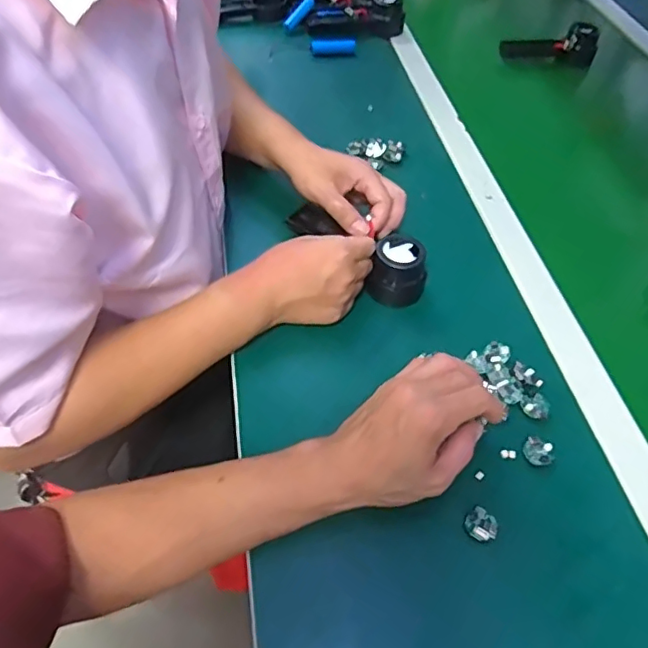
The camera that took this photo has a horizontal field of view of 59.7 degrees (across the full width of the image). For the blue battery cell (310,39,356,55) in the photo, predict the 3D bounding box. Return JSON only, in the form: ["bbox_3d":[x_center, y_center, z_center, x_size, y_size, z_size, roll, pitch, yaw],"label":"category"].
[{"bbox_3d":[0.015,-0.440,0.902,0.073,0.019,0.024,-8,54,-11],"label":"blue battery cell"}]

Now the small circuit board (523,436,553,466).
[{"bbox_3d":[0.179,0.107,0.469,0.024,0.008,0.022,35,56,20],"label":"small circuit board"}]

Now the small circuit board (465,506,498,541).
[{"bbox_3d":[0.120,0.152,0.427,0.023,0.005,0.022,36,58,21],"label":"small circuit board"}]

